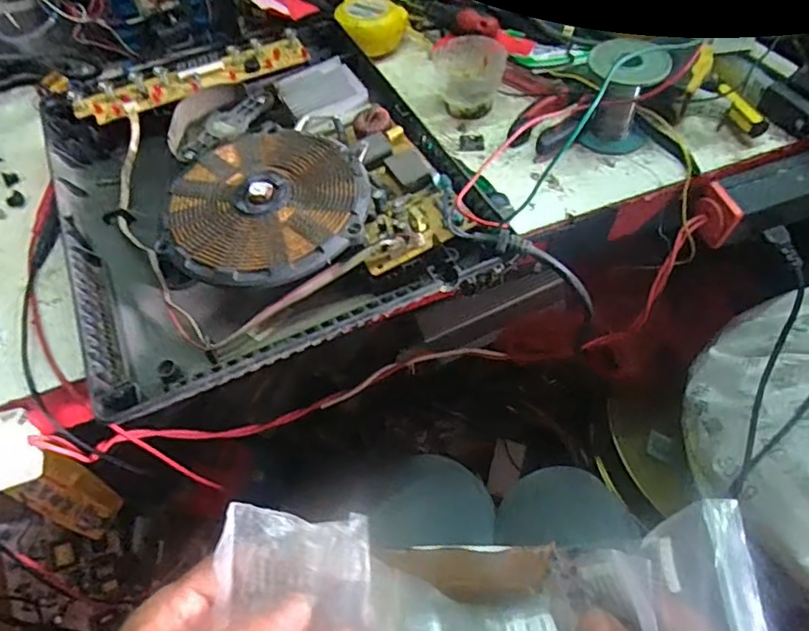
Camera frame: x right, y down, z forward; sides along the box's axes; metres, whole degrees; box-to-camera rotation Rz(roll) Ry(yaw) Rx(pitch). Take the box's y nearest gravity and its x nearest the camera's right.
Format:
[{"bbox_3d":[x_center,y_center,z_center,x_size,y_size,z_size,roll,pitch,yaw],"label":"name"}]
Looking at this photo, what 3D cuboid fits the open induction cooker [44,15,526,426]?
[{"bbox_3d":[-0.114,-0.103,0.440,0.280,0.052,0.340,-21,56,-11],"label":"open induction cooker"}]

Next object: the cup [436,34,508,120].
[{"bbox_3d":[0.061,-0.212,0.510,0.056,0.045,0.061,-2,55,3],"label":"cup"}]

